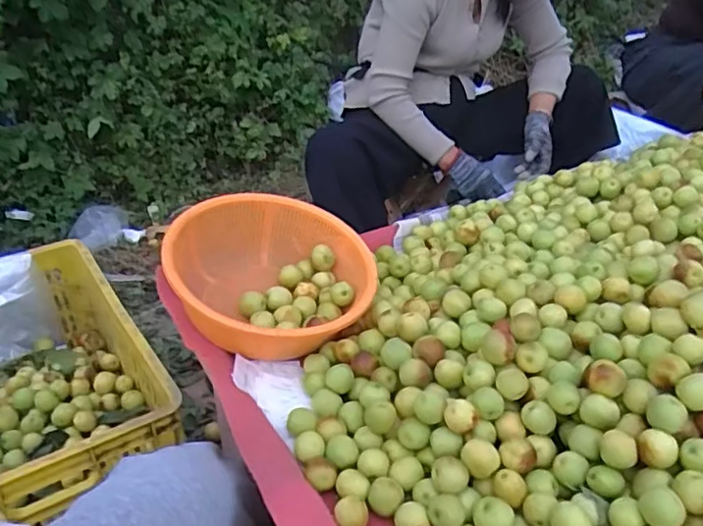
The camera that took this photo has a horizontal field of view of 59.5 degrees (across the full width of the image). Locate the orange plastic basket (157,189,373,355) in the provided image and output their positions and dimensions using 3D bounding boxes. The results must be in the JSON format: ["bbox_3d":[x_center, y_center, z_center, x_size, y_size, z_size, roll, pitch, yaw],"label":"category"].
[{"bbox_3d":[-0.106,0.020,0.813,0.263,0.107,0.263,8,38,-9],"label":"orange plastic basket"}]

